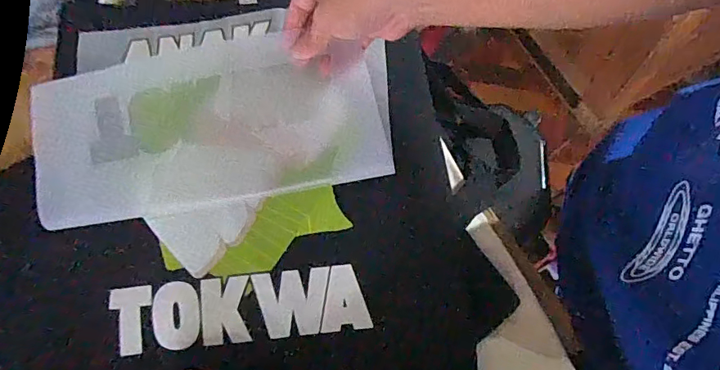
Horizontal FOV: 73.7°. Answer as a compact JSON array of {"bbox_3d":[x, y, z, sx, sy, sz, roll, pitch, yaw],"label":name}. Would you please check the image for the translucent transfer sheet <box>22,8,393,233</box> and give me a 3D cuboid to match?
[{"bbox_3d":[-0.138,-0.069,0.456,0.329,0.051,0.171,-9,71,-1],"label":"translucent transfer sheet"}]

